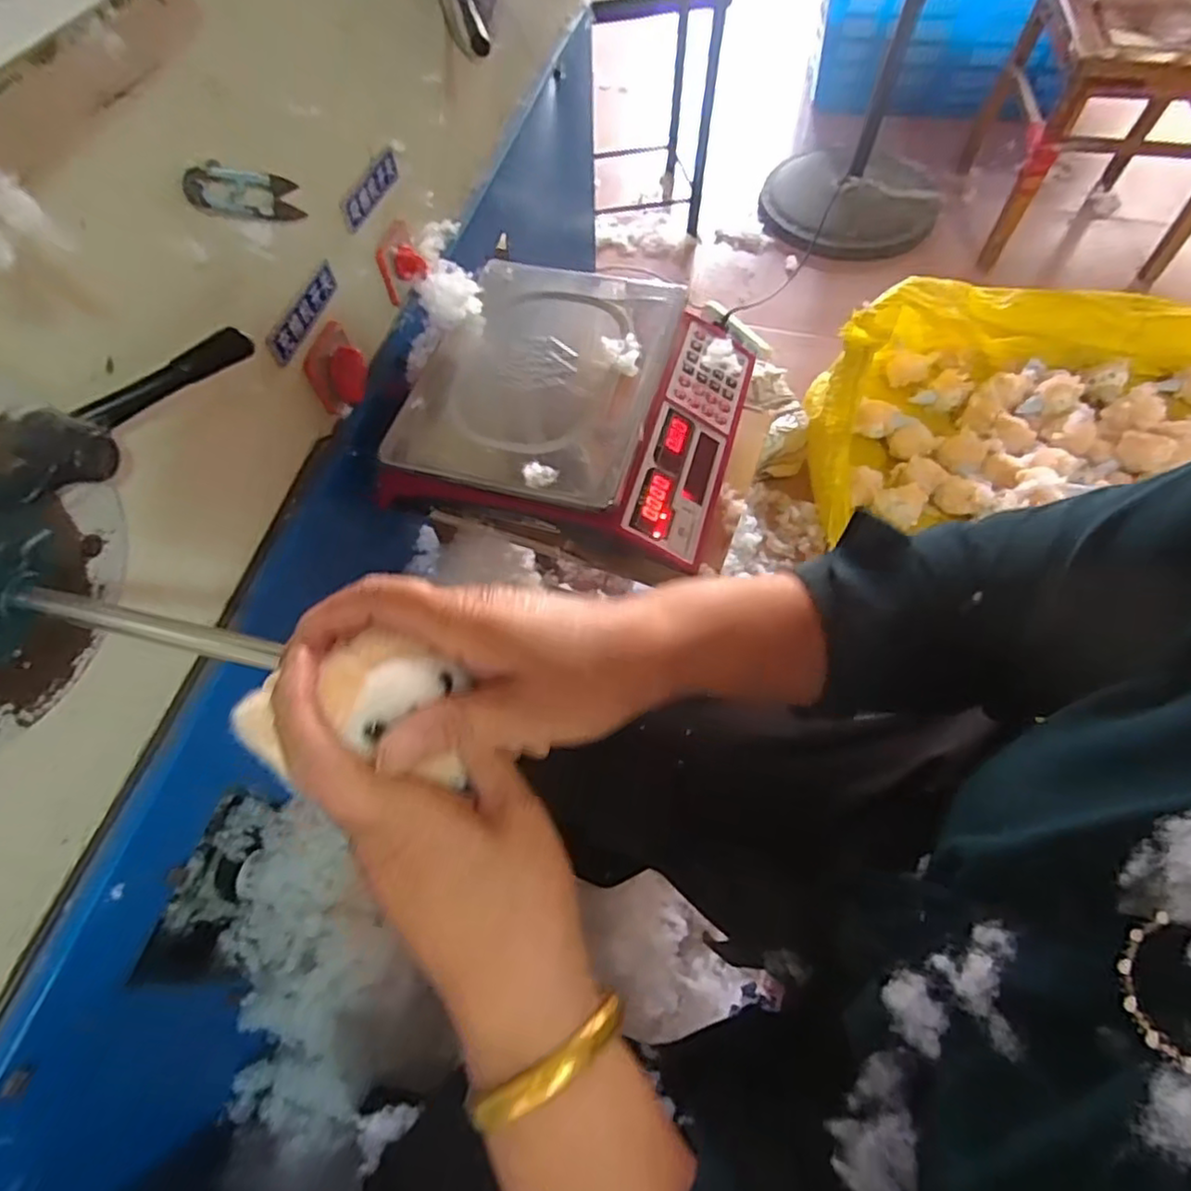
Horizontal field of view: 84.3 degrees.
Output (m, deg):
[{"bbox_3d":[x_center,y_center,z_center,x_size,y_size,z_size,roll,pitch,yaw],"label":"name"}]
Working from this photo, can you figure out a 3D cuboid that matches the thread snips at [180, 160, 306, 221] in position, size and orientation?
[{"bbox_3d":[-0.236,-0.275,0.451,0.012,0.029,0.114,10,28,7],"label":"thread snips"}]

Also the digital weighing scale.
[{"bbox_3d":[-0.016,-0.196,0.670,0.318,0.085,0.303,12,62,8],"label":"digital weighing scale"}]

